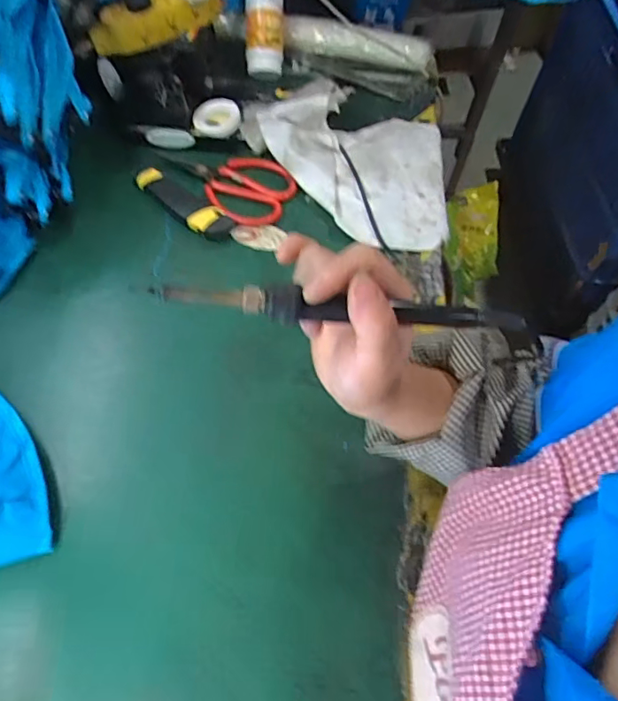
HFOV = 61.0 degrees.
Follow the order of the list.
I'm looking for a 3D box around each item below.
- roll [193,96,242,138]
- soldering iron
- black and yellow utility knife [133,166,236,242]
[{"bbox_3d":[-0.121,-0.307,0.691,0.062,0.021,0.057,1,62,-2],"label":"roll"},{"bbox_3d":[0.021,-0.023,0.282,0.200,0.012,0.018,4,61,-10],"label":"soldering iron"},{"bbox_3d":[-0.155,-0.180,0.631,0.144,0.015,0.041,35,66,15],"label":"black and yellow utility knife"}]

